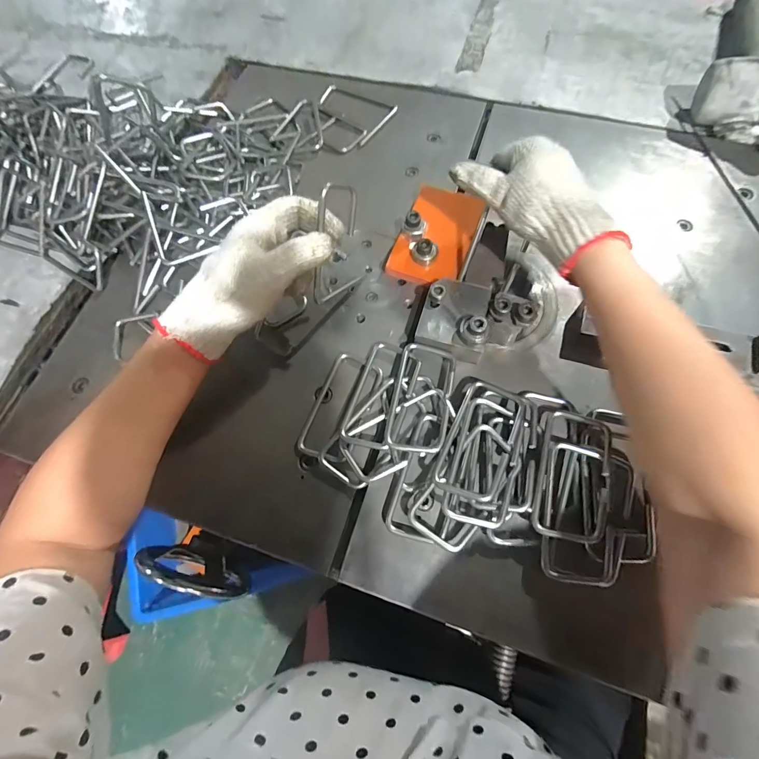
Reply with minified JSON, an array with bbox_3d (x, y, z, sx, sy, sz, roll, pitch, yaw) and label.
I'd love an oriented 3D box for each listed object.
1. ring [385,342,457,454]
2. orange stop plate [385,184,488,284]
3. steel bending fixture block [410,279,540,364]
[{"bbox_3d":[0.038,0.015,0.347,0.053,0.007,0.101,10,67,6],"label":"ring"},{"bbox_3d":[0.063,-0.157,0.420,0.076,0.018,0.115,19,72,10],"label":"orange stop plate"},{"bbox_3d":[0.091,-0.055,0.366,0.099,0.043,0.081,19,72,10],"label":"steel bending fixture block"}]

